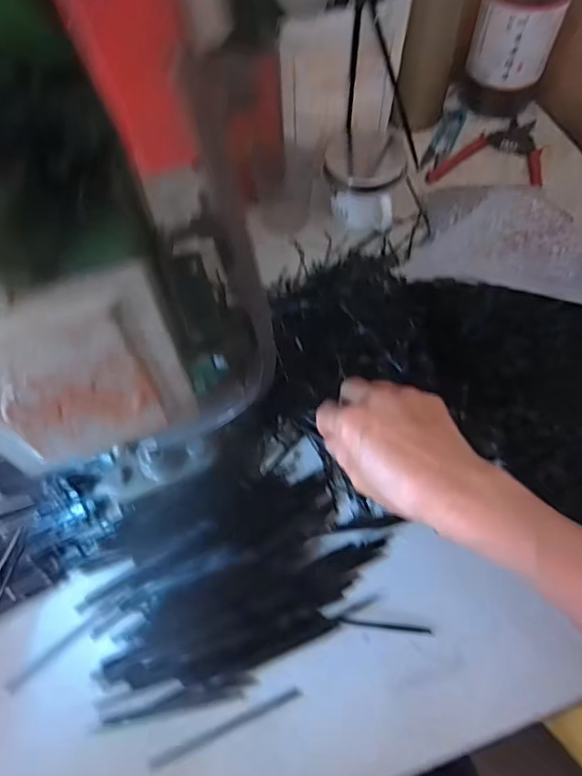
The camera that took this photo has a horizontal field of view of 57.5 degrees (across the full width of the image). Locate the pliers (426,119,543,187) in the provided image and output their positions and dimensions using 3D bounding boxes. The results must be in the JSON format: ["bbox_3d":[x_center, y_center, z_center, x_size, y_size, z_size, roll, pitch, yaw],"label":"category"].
[{"bbox_3d":[0.205,-0.253,0.563,0.116,0.011,0.095,6,64,5],"label":"pliers"}]

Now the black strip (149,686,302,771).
[{"bbox_3d":[-0.040,0.213,0.334,0.098,0.005,0.008,-22,65,-9],"label":"black strip"}]

